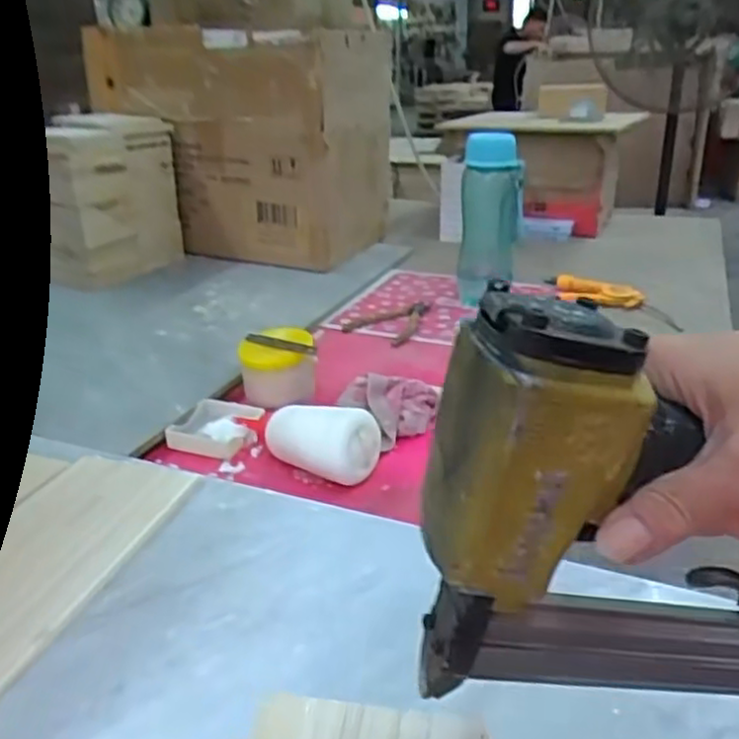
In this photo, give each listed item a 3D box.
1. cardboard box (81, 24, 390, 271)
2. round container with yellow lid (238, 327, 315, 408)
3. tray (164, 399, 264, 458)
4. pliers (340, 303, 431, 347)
[{"bbox_3d":[-0.190,-0.378,1.243,0.396,0.350,0.275,8,25,18],"label":"cardboard box"},{"bbox_3d":[-0.099,-0.001,0.780,0.078,0.076,0.063,-1,23,-2],"label":"round container with yellow lid"},{"bbox_3d":[-0.150,0.057,0.708,0.082,0.021,0.075,5,24,11],"label":"tray"},{"bbox_3d":[0.022,-0.069,0.993,0.100,0.010,0.157,8,25,18],"label":"pliers"}]

